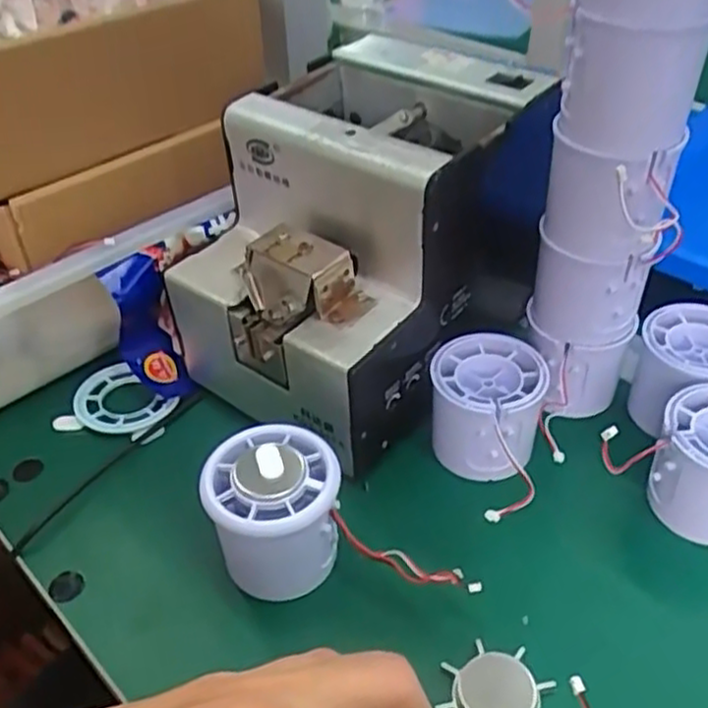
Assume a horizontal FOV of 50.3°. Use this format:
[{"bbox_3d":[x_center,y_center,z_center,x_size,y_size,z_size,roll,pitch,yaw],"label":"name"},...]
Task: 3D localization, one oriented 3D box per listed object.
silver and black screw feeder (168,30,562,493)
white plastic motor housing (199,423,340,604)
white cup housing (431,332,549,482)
[{"bbox_3d":[0.006,-0.055,0.393,0.134,0.146,0.167,30,50,32],"label":"silver and black screw feeder"},{"bbox_3d":[-0.034,0.067,0.325,0.053,0.053,0.053,-3,40,-1],"label":"white plastic motor housing"},{"bbox_3d":[0.066,0.027,0.375,0.051,0.049,0.053,6,41,10],"label":"white cup housing"}]

